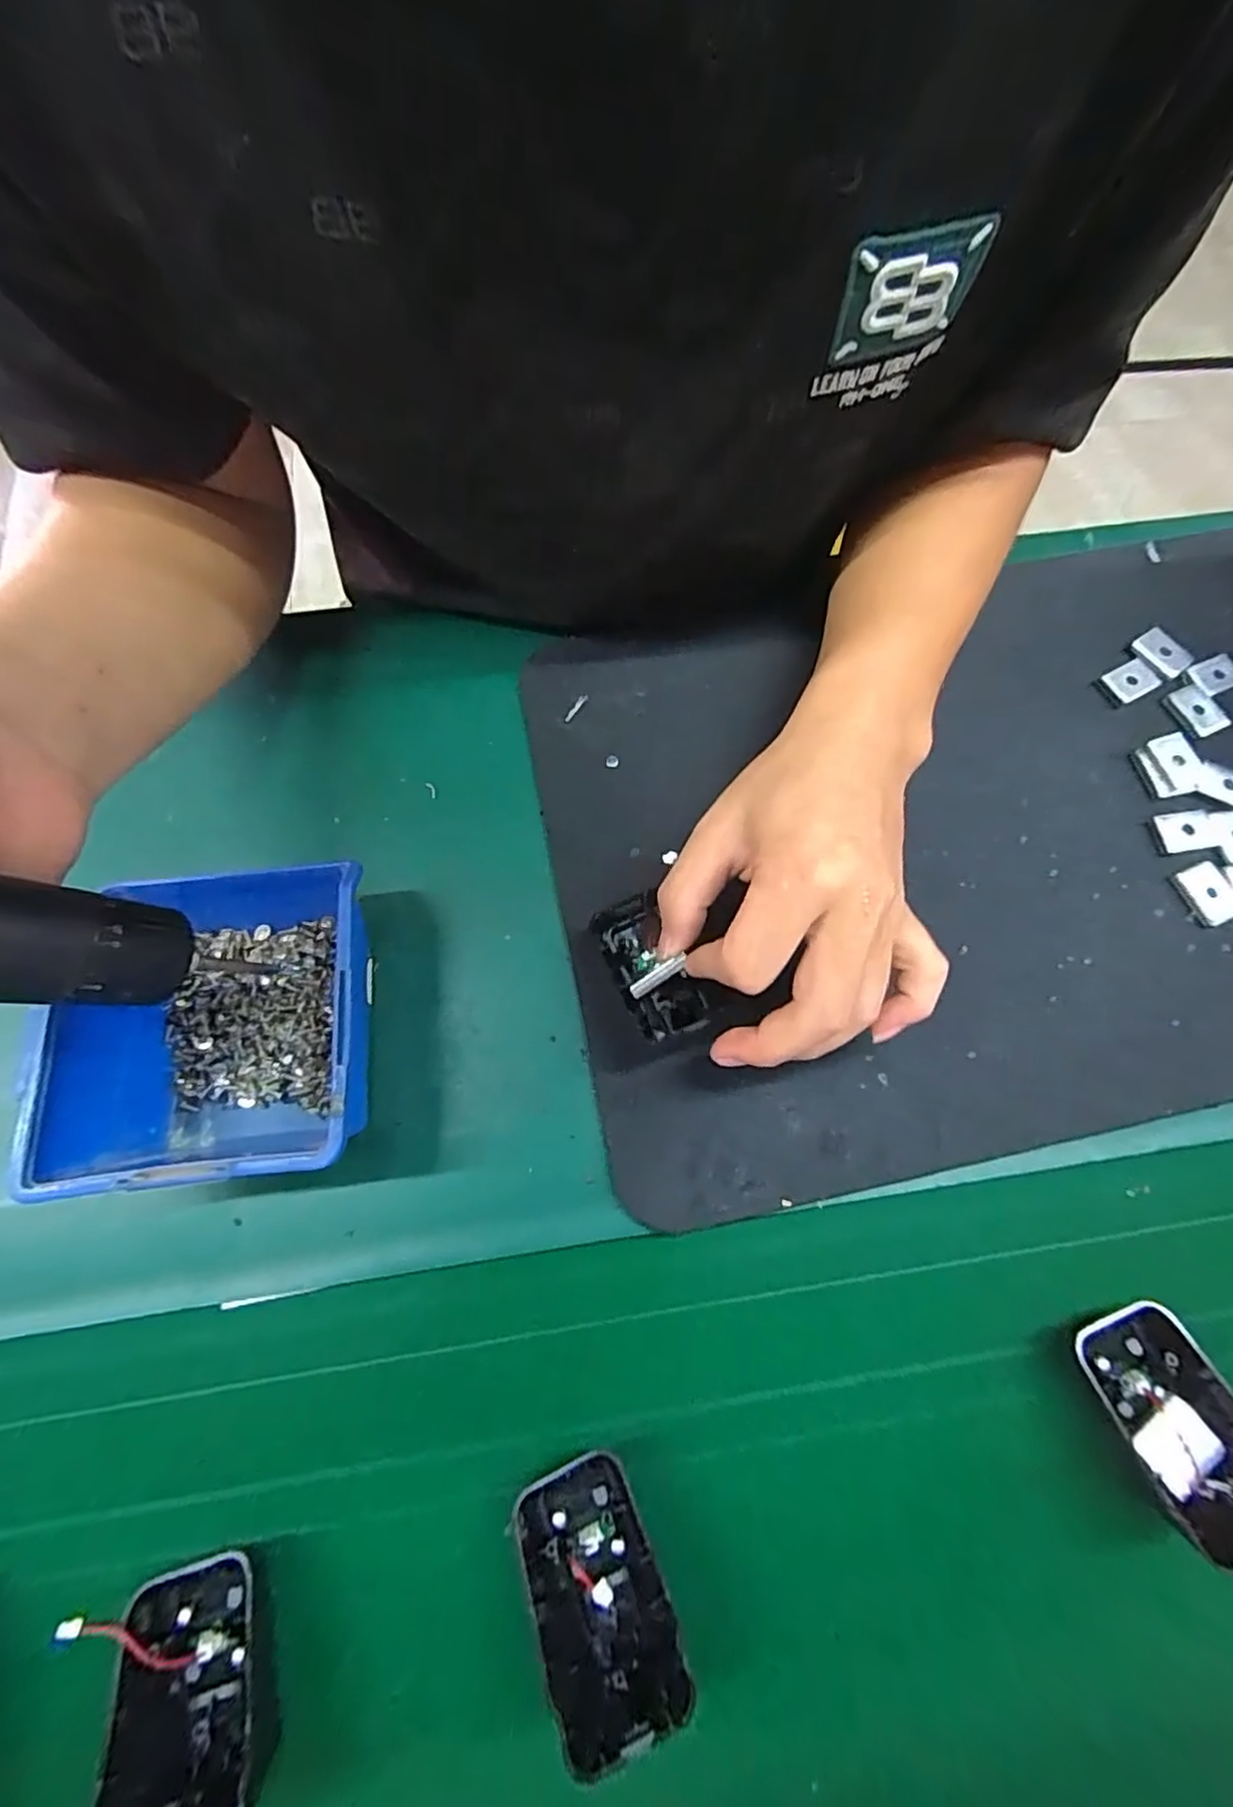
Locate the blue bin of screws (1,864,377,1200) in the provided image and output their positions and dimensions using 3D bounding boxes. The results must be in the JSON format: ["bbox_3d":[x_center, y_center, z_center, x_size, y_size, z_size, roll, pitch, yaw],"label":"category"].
[{"bbox_3d":[-0.155,0.048,0.263,0.111,0.061,0.119,-7,71,-3],"label":"blue bin of screws"}]

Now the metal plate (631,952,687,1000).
[{"bbox_3d":[0.017,0.030,0.265,0.026,0.004,0.005,-37,74,12],"label":"metal plate"}]

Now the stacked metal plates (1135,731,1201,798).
[{"bbox_3d":[0.283,-0.071,0.328,0.022,0.012,0.032,-12,71,-4],"label":"stacked metal plates"}]

